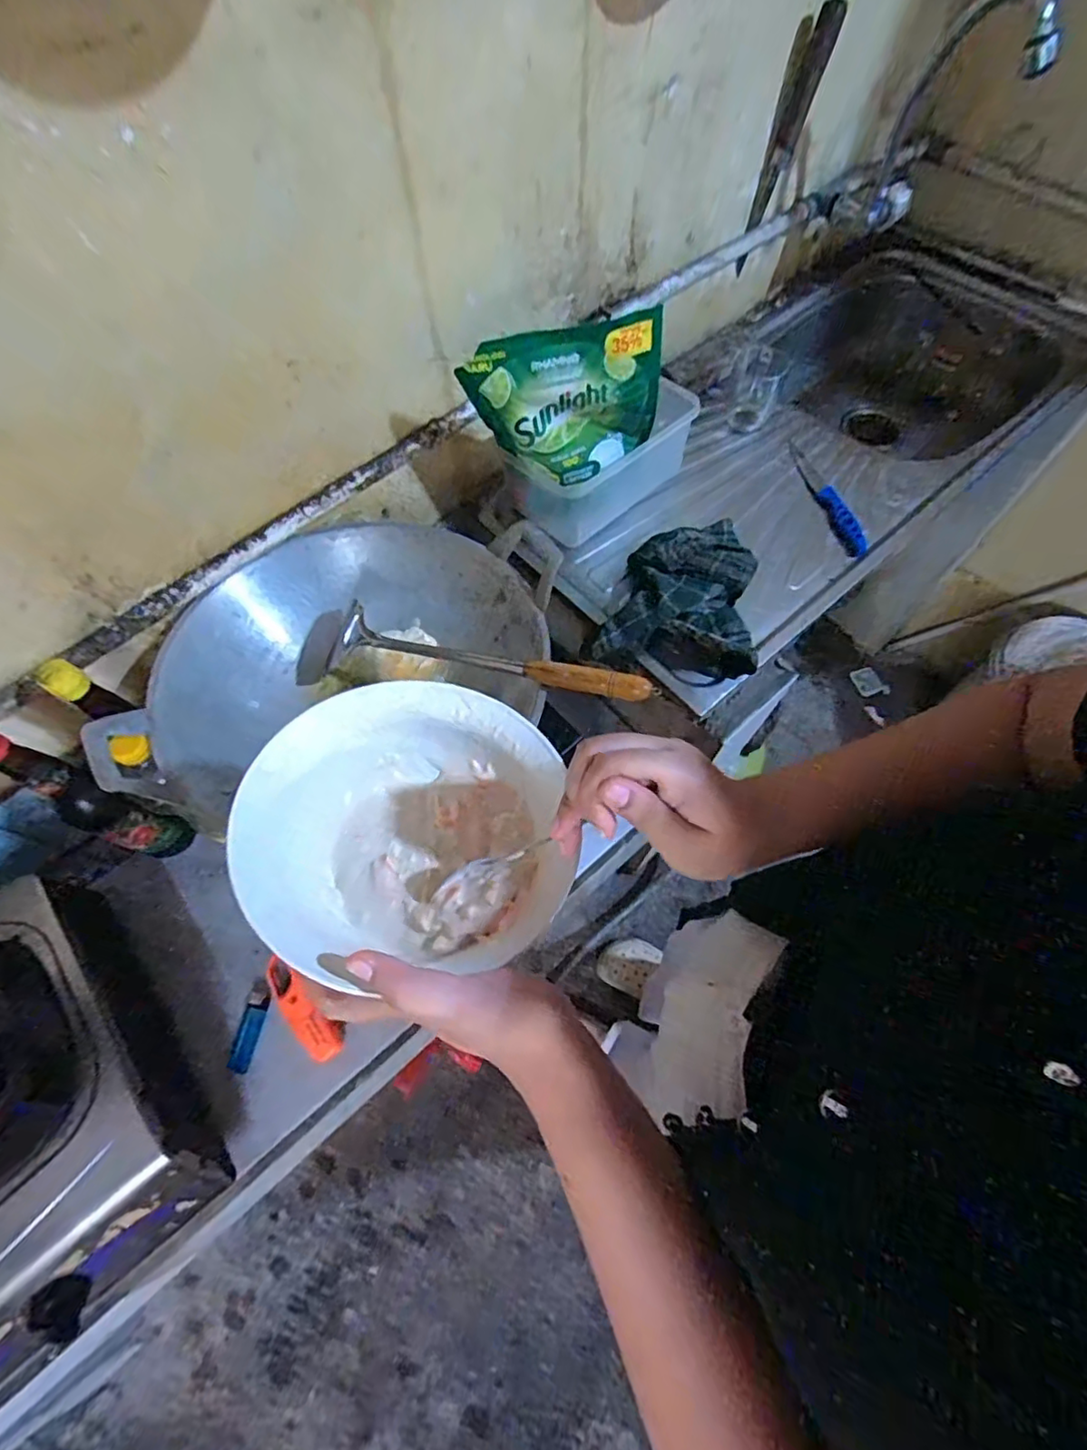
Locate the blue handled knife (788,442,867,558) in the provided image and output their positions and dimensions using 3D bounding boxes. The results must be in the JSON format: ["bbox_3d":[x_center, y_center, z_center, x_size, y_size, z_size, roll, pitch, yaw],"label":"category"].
[{"bbox_3d":[0.382,-0.310,0.804,0.028,0.025,0.216,-13,65,-6],"label":"blue handled knife"}]

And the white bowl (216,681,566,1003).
[{"bbox_3d":[-0.077,0.054,0.357,0.173,0.076,0.170,0,64,0],"label":"white bowl"}]

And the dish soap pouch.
[{"bbox_3d":[0.021,-0.343,0.637,0.204,0.167,0.045,0,64,0],"label":"dish soap pouch"}]

